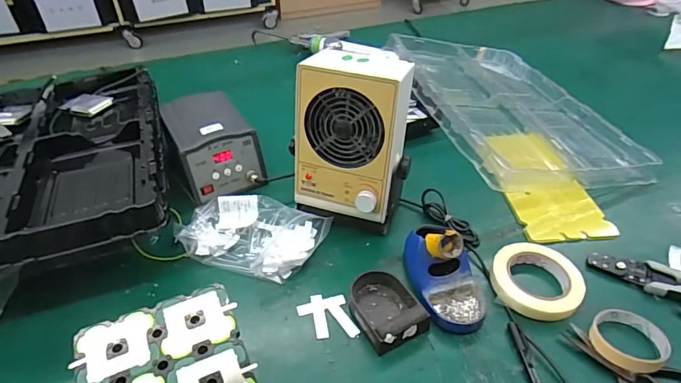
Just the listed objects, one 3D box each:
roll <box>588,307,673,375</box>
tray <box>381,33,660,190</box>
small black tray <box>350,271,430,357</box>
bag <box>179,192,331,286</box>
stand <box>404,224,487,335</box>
[{"bbox_3d":[0.353,0.183,0.556,0.081,0.027,0.083,0,42,0],"label":"roll"},{"bbox_3d":[0.324,-0.176,0.902,0.342,0.054,0.480,-1,43,-21],"label":"tray"},{"bbox_3d":[0.057,0.146,0.587,0.083,0.036,0.111,-16,44,-17],"label":"small black tray"},{"bbox_3d":[-0.133,0.058,0.682,0.213,0.043,0.124,11,43,13],"label":"bag"},{"bbox_3d":[0.142,0.105,0.600,0.094,0.077,0.145,-2,42,-2],"label":"stand"}]

